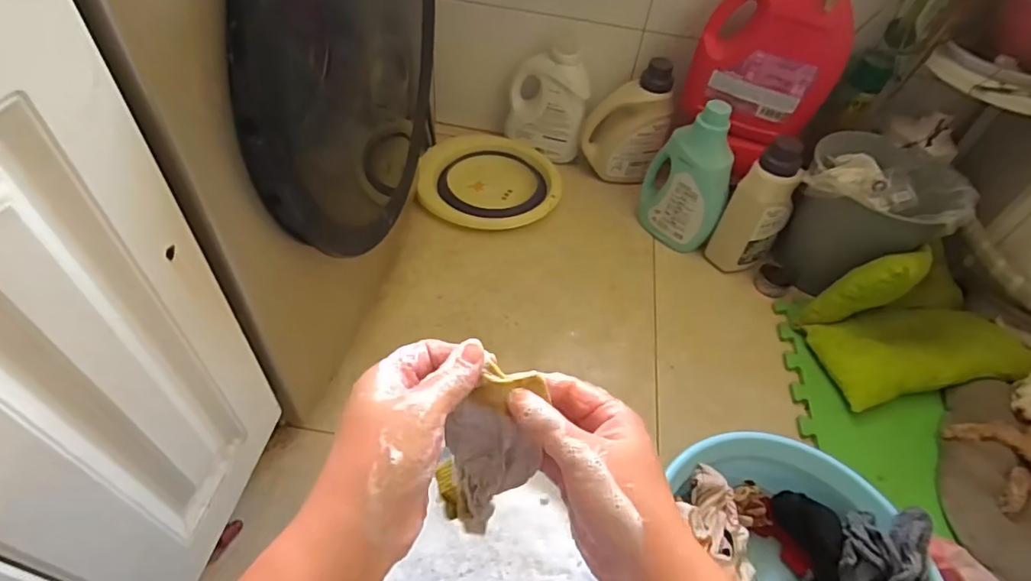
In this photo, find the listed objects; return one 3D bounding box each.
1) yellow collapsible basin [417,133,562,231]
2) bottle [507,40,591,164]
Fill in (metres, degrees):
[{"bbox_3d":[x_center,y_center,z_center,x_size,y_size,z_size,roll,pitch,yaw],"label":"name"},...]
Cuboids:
[{"bbox_3d":[-0.057,-0.244,1.168,0.298,0.035,0.259,2,50,-2],"label":"yellow collapsible basin"},{"bbox_3d":[0.070,-0.423,1.199,0.172,0.227,0.109,6,49,1],"label":"bottle"}]

